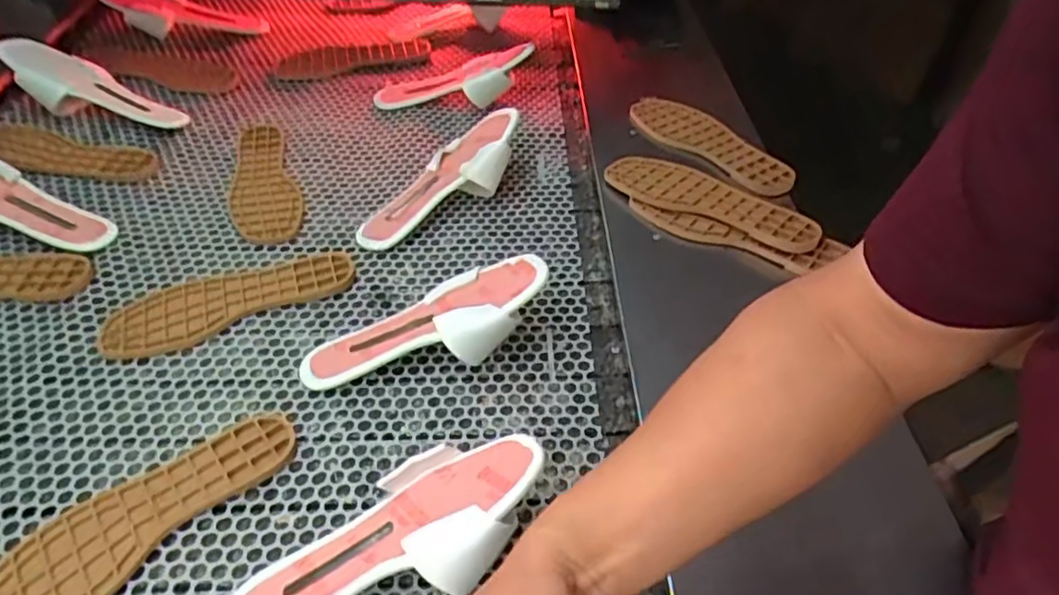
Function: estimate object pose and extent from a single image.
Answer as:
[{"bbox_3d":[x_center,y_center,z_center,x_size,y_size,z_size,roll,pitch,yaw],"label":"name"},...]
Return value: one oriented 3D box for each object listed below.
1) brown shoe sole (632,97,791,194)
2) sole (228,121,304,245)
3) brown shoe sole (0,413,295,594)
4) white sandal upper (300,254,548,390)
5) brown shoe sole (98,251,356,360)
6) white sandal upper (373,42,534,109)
[{"bbox_3d":[0.244,-0.211,0.889,0.092,0.031,0.252,-24,51,-25],"label":"brown shoe sole"},{"bbox_3d":[-0.354,-0.162,0.872,0.083,0.008,0.263,-13,47,-15],"label":"sole"},{"bbox_3d":[-0.317,0.176,0.537,0.088,0.010,0.255,33,52,26],"label":"brown shoe sole"},{"bbox_3d":[-0.101,0.025,0.653,0.257,0.047,0.099,-21,46,5],"label":"white sandal upper"},{"bbox_3d":[-0.319,-0.001,0.711,0.255,0.009,0.091,-20,50,-22],"label":"brown shoe sole"},{"bbox_3d":[-0.111,-0.329,1.010,0.256,0.067,0.081,-8,43,16],"label":"white sandal upper"}]

